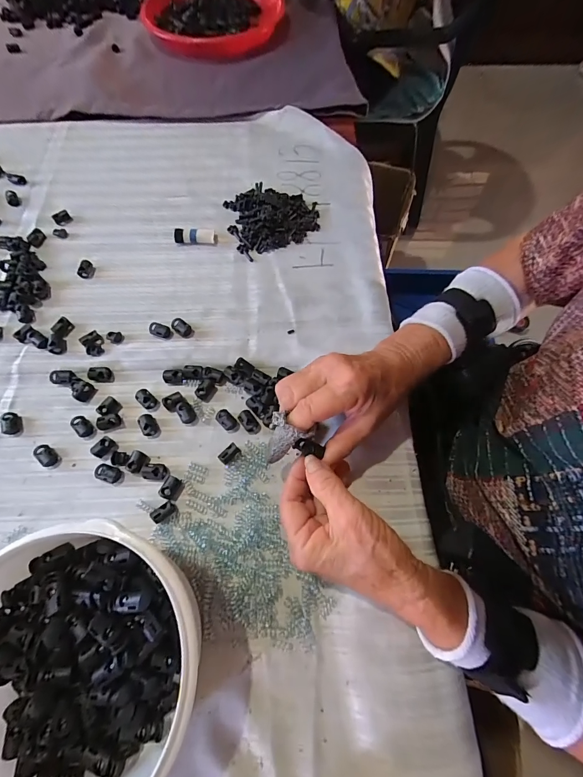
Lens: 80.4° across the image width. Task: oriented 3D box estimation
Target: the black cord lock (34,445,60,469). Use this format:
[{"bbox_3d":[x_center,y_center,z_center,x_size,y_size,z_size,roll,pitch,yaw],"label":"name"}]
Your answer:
[{"bbox_3d":[-0.225,0.062,0.316,0.022,0.008,0.014,40,72,15],"label":"black cord lock"}]

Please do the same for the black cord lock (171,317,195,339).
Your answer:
[{"bbox_3d":[-0.116,-0.064,0.367,0.025,0.008,0.014,39,72,14],"label":"black cord lock"}]

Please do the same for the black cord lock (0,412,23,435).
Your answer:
[{"bbox_3d":[-0.269,0.033,0.331,0.013,0.011,0.021,-17,69,-8],"label":"black cord lock"}]

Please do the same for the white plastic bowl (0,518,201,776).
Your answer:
[{"bbox_3d":[-0.139,0.178,0.229,0.160,0.079,0.159,0,67,-1],"label":"white plastic bowl"}]

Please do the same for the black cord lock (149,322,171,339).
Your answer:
[{"bbox_3d":[-0.140,-0.061,0.367,0.022,0.007,0.013,12,68,4],"label":"black cord lock"}]

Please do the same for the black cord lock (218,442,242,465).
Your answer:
[{"bbox_3d":[-0.057,0.061,0.318,0.020,0.010,0.011,-41,74,-16],"label":"black cord lock"}]

